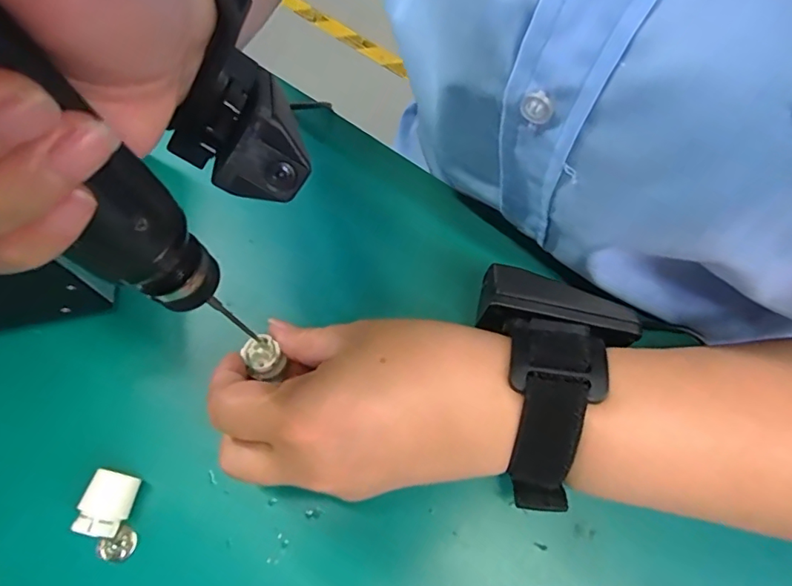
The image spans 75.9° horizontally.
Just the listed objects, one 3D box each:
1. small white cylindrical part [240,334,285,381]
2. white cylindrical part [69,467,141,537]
[{"bbox_3d":[-0.065,0.031,0.249,0.016,0.011,0.019,-40,70,-15],"label":"small white cylindrical part"},{"bbox_3d":[-0.132,0.099,0.238,0.019,0.022,0.027,10,71,8],"label":"white cylindrical part"}]

